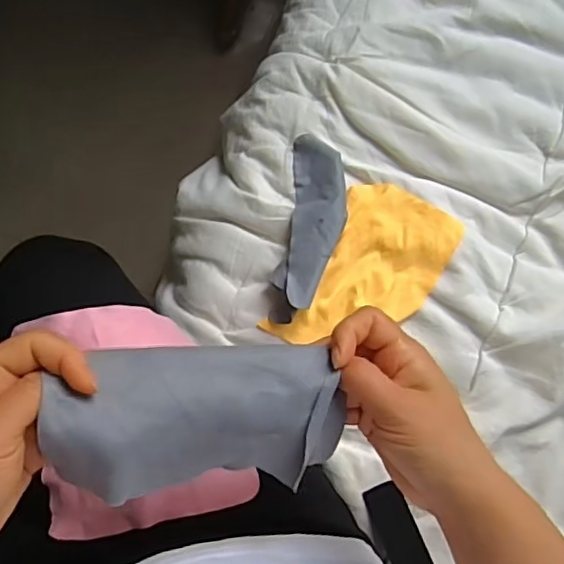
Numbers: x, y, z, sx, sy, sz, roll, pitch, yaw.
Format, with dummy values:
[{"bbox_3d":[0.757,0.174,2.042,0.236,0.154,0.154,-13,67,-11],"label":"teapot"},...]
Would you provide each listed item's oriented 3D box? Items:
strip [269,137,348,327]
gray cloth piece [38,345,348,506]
[{"bbox_3d":[0.027,-0.044,0.486,0.049,0.032,0.159,10,88,-5],"label":"strip"},{"bbox_3d":[-0.041,0.071,0.301,0.150,0.028,0.073,0,89,-22],"label":"gray cloth piece"}]

